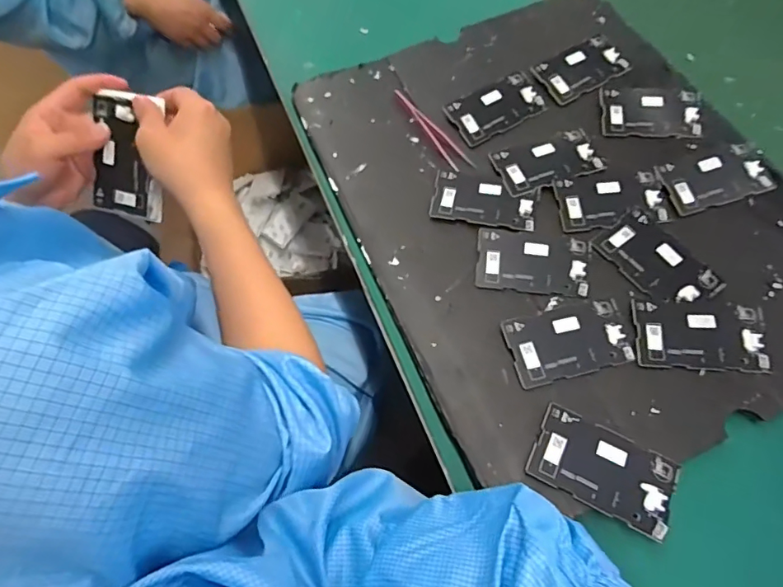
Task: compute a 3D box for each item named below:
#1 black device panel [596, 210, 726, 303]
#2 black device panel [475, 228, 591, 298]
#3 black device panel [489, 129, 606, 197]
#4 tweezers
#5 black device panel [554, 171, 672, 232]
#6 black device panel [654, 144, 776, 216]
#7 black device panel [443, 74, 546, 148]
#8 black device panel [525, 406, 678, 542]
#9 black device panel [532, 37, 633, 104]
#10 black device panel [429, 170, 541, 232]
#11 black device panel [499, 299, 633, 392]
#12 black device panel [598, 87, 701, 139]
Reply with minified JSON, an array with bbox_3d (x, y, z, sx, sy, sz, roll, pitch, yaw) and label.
[{"bbox_3d":[0.233,-0.028,0.430,0.058,0.009,0.095,-33,65,-11],"label":"black device panel"},{"bbox_3d":[0.126,-0.030,0.439,0.096,0.005,0.057,7,64,8],"label":"black device panel"},{"bbox_3d":[0.152,-0.130,0.484,0.095,0.007,0.054,-17,63,-3],"label":"black device panel"},{"bbox_3d":[0.040,-0.173,0.518,0.020,0.004,0.133,-31,65,-10],"label":"tweezers"},{"bbox_3d":[0.206,-0.088,0.461,0.098,0.006,0.056,-2,63,4],"label":"black device panel"},{"bbox_3d":[0.306,-0.110,0.467,0.099,0.008,0.056,-18,63,-4],"label":"black device panel"},{"bbox_3d":[0.109,-0.198,0.521,0.097,0.004,0.060,-28,65,-9],"label":"black device panel"},{"bbox_3d":[0.153,0.127,0.358,0.097,0.009,0.056,23,68,16],"label":"black device panel"},{"bbox_3d":[0.207,-0.245,0.539,0.097,0.007,0.056,-28,65,-9],"label":"black device panel"},{"bbox_3d":[0.089,-0.089,0.471,0.097,0.005,0.052,12,65,11],"label":"black device panel"},{"bbox_3d":[0.144,0.039,0.404,0.094,0.007,0.056,-15,63,-3],"label":"black device panel"},{"bbox_3d":[0.266,-0.188,0.505,0.096,0.008,0.059,2,64,6],"label":"black device panel"}]

